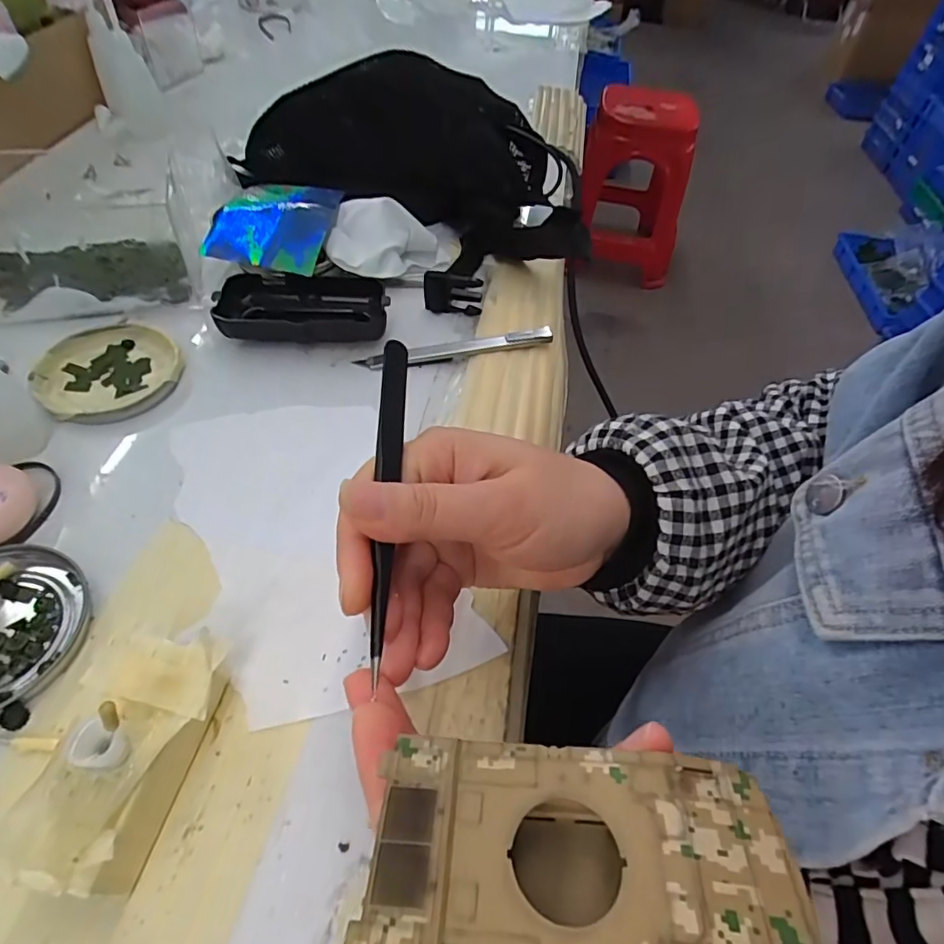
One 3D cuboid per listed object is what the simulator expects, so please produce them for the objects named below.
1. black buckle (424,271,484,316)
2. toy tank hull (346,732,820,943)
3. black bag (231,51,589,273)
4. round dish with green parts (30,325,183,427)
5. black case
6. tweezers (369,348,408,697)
[{"bbox_3d":[-0.014,-0.131,0.395,0.042,0.029,0.007,10,52,2],"label":"black buckle"},{"bbox_3d":[0.025,0.092,0.127,0.095,0.026,0.048,6,52,-1],"label":"toy tank hull"},{"bbox_3d":[-0.046,-0.277,0.462,0.321,0.094,0.149,19,53,9],"label":"black bag"},{"bbox_3d":[-0.224,-0.063,0.335,0.078,0.009,0.076,3,53,-3],"label":"round dish with green parts"},{"bbox_3d":[-0.117,-0.113,0.374,0.112,0.024,0.056,-2,53,-7],"label":"black case"},{"bbox_3d":[-0.031,0.005,0.196,0.009,0.006,0.129,2,64,-4],"label":"tweezers"}]

